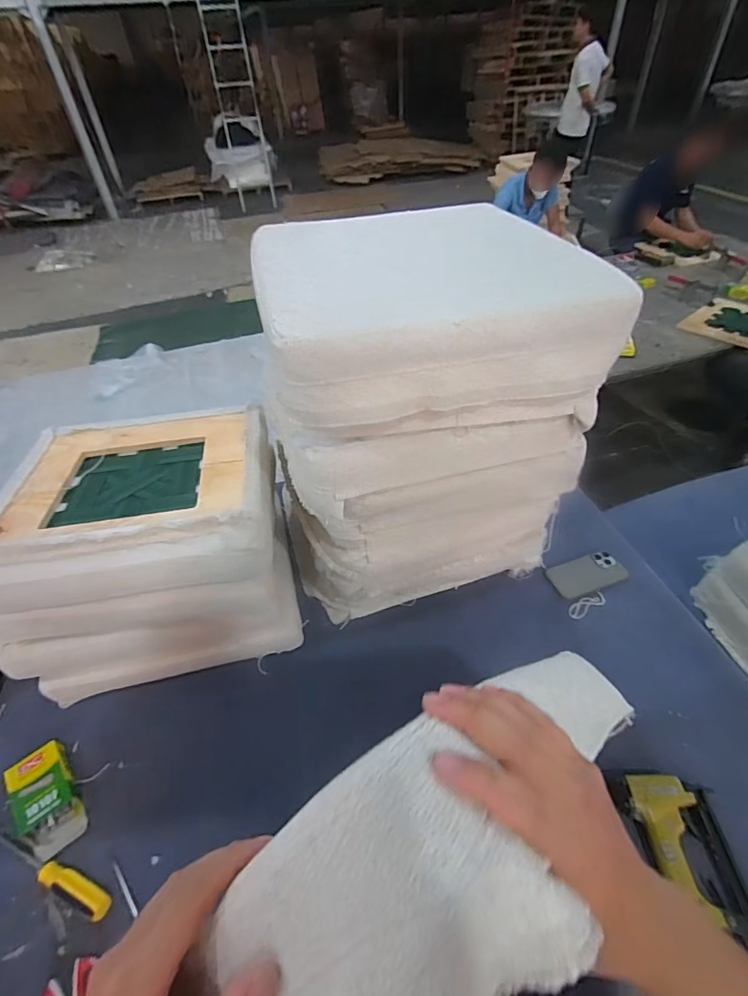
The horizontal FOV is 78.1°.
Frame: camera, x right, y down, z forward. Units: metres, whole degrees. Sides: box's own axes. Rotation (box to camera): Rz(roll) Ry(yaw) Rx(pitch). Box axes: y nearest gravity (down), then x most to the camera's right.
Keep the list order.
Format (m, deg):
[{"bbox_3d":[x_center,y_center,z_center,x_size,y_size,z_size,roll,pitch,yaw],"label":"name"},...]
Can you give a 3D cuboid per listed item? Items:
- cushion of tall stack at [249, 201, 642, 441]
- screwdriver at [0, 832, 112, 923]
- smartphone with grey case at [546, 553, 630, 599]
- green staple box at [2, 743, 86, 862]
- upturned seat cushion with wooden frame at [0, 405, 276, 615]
[{"bbox_3d":[0.063,-0.300,0.704,0.441,0.142,0.444,-13,46,-8],"label":"cushion of tall stack"},{"bbox_3d":[-0.507,0.534,0.672,0.295,0.040,0.036,12,48,16],"label":"screwdriver"},{"bbox_3d":[0.458,0.162,0.988,0.165,0.012,0.083,-16,46,-11],"label":"smartphone with grey case"},{"bbox_3d":[-0.518,0.477,0.729,0.082,0.037,0.152,-31,51,-24],"label":"green staple box"},{"bbox_3d":[-0.409,-0.019,0.787,0.451,0.087,0.403,-9,45,-4],"label":"upturned seat cushion with wooden frame"}]

